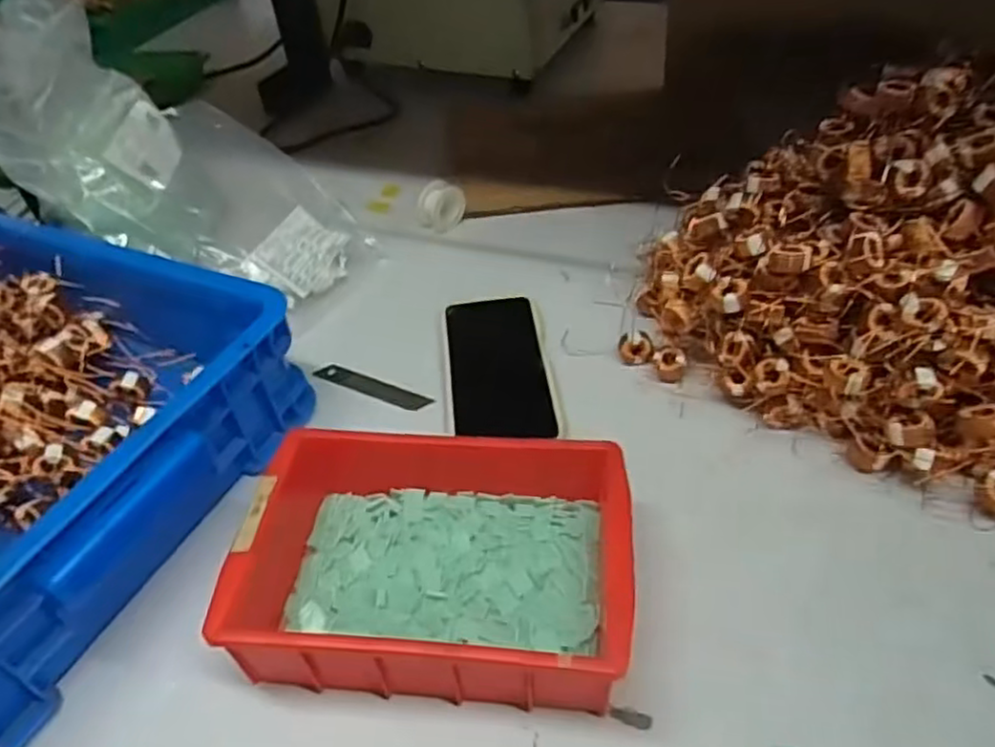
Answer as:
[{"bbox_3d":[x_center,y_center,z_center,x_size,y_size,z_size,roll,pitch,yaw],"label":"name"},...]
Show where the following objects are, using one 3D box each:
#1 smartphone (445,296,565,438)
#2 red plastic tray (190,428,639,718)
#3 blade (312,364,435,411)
[{"bbox_3d":[0.001,-0.005,0.522,0.078,0.013,0.146,-5,45,0],"label":"smartphone"},{"bbox_3d":[-0.032,0.102,0.372,0.201,0.061,0.127,2,45,7],"label":"red plastic tray"},{"bbox_3d":[-0.096,0.011,0.528,0.098,0.004,0.020,16,47,19],"label":"blade"}]

